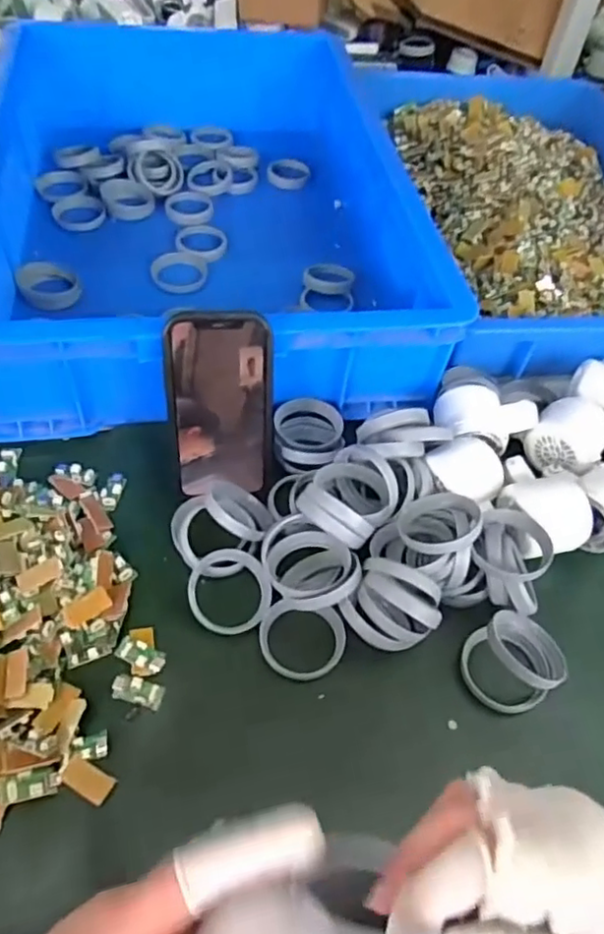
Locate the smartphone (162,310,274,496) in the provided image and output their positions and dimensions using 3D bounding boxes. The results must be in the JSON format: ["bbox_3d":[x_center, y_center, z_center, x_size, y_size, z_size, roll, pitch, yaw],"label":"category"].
[{"bbox_3d":[-0.059,-0.045,0.467,0.075,0.139,0.006,-4,27,-7],"label":"smartphone"}]

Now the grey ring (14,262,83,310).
[{"bbox_3d":[-0.257,-0.188,0.640,0.058,0.018,0.069,-15,56,-16],"label":"grey ring"}]

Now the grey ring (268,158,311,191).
[{"bbox_3d":[-0.017,-0.389,0.830,0.056,0.020,0.059,2,52,-2],"label":"grey ring"}]

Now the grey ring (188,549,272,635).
[{"bbox_3d":[-0.050,0.087,0.442,0.057,0.013,0.059,3,53,-4],"label":"grey ring"}]

